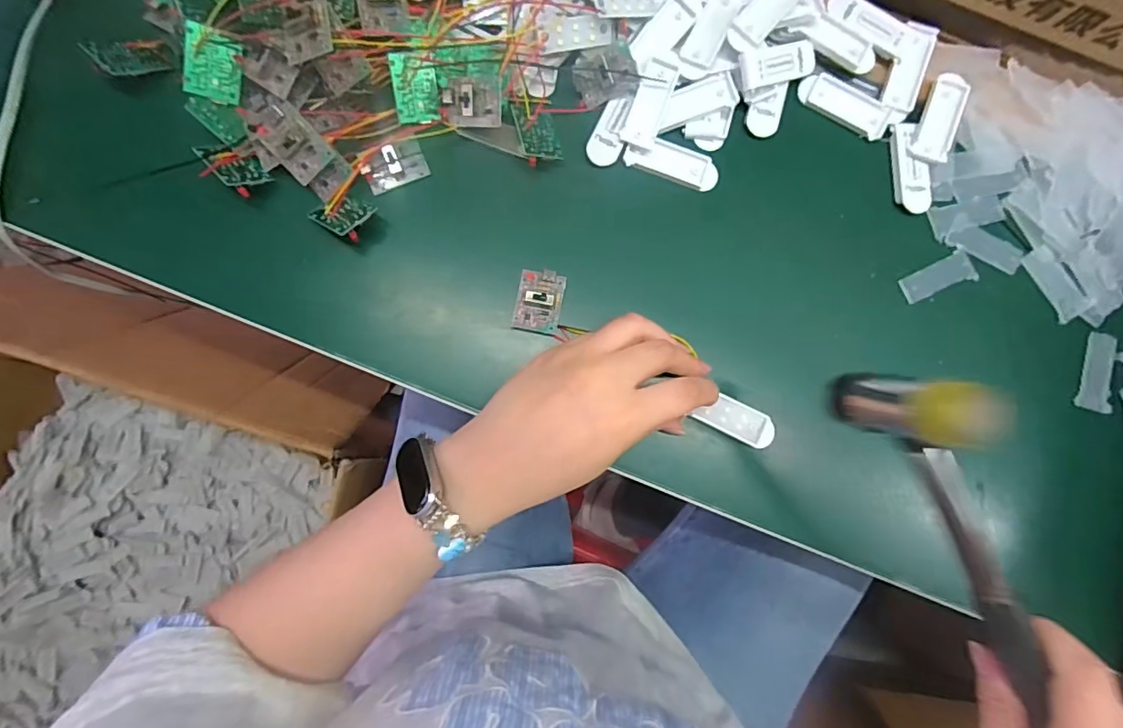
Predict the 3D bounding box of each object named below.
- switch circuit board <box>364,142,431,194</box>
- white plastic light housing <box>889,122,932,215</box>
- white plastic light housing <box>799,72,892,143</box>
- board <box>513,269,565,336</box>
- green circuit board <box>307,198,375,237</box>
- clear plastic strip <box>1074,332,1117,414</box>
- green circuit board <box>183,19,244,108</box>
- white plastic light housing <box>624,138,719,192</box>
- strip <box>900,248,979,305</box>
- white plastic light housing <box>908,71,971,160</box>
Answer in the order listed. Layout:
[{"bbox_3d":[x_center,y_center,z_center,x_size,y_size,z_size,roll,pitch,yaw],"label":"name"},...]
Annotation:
[{"bbox_3d":[-0.096,-0.115,0.300,0.035,0.012,0.021,-25,86,-6],"label":"switch circuit board"},{"bbox_3d":[0.217,-0.122,0.321,0.021,0.004,0.056,-2,84,-4],"label":"white plastic light housing"},{"bbox_3d":[0.176,-0.161,0.325,0.057,0.004,0.024,25,83,-1],"label":"white plastic light housing"},{"bbox_3d":[-0.013,-0.036,0.298,0.026,0.011,0.036,10,83,-3],"label":"board"},{"bbox_3d":[-0.121,-0.084,0.289,0.030,0.004,0.025,30,68,23],"label":"green circuit board"},{"bbox_3d":[0.333,0.005,0.323,0.019,0.004,0.048,10,83,-3],"label":"clear plastic strip"},{"bbox_3d":[-0.185,-0.159,0.278,0.026,0.004,0.034,5,98,-31],"label":"green circuit board"},{"bbox_3d":[0.067,-0.121,0.314,0.057,0.005,0.020,18,83,-2],"label":"white plastic light housing"},{"bbox_3d":[0.232,-0.053,0.320,0.047,0.006,0.019,-22,86,-6],"label":"strip"},{"bbox_3d":[0.232,-0.150,0.319,0.021,0.007,0.053,22,83,-1],"label":"white plastic light housing"}]

